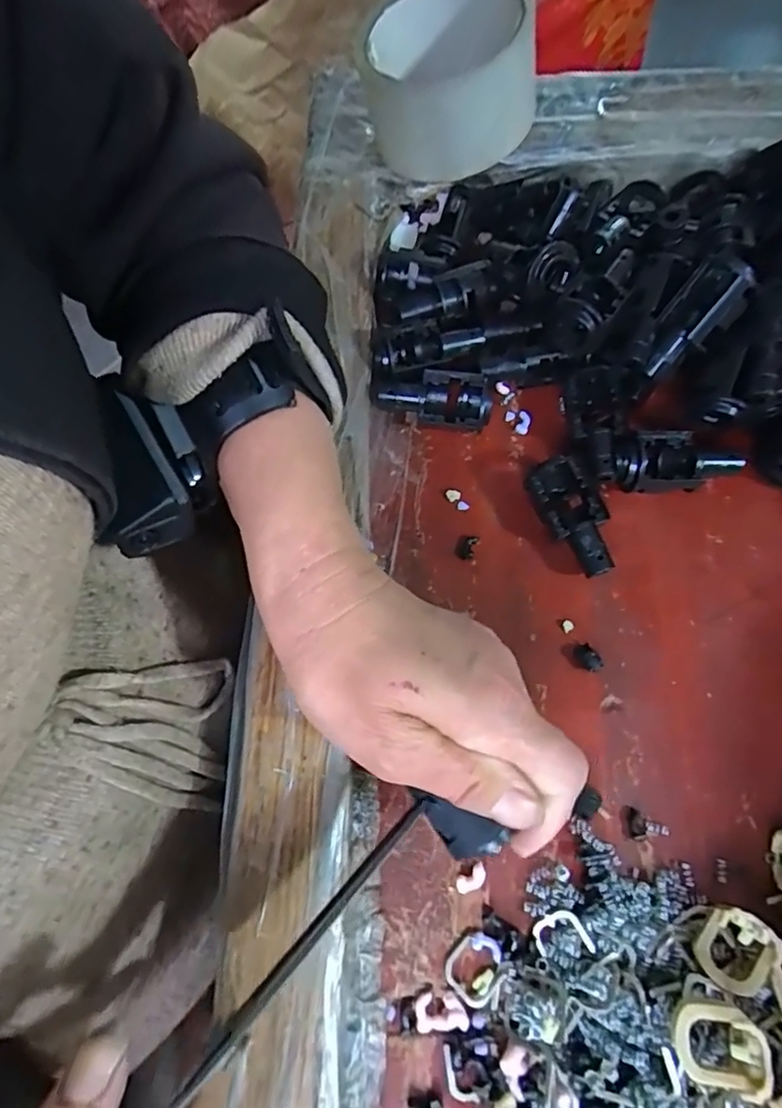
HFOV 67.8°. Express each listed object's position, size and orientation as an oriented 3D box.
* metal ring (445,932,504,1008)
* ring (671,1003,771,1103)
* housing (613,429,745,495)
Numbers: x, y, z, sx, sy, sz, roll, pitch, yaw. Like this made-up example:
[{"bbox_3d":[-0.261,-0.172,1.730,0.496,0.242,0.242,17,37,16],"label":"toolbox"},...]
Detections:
[{"bbox_3d":[0.031,0.148,0.207,0.022,0.004,0.020,-1,69,3],"label":"metal ring"},{"bbox_3d":[0.101,0.151,0.178,0.026,0.005,0.021,-9,69,31],"label":"ring"},{"bbox_3d":[0.128,-0.040,0.266,0.054,0.017,0.026,-1,69,3],"label":"housing"}]

